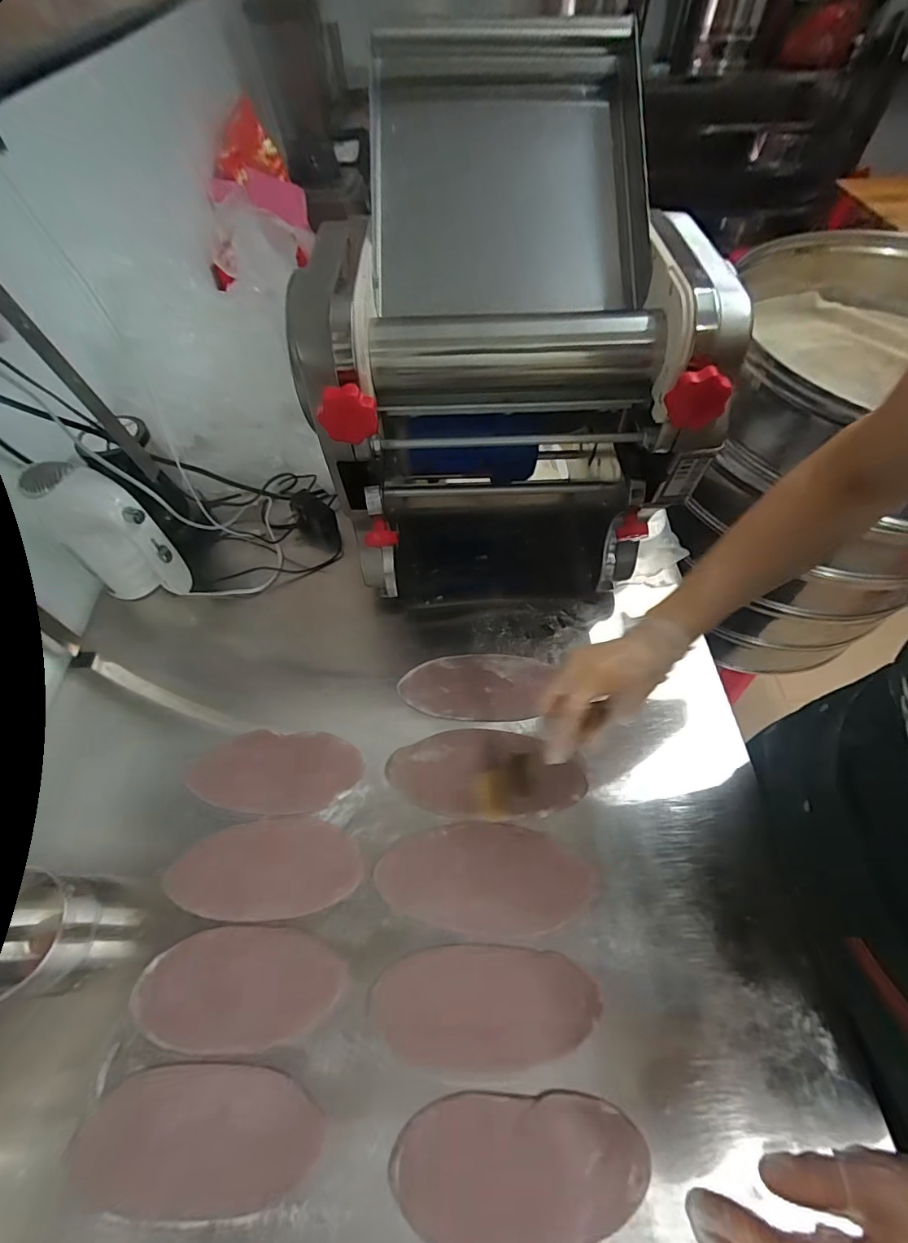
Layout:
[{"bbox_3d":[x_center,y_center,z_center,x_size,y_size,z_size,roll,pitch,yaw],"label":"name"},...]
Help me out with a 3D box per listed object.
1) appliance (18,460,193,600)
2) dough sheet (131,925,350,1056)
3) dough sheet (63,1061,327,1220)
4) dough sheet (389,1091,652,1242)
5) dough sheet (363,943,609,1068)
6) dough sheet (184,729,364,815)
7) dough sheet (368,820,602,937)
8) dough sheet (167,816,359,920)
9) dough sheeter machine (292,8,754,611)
[{"bbox_3d":[-0.414,-0.097,0.597,0.132,0.178,0.070,13,57,8],"label":"appliance"},{"bbox_3d":[-0.182,0.311,0.413,0.170,0.015,0.083,-1,57,-1],"label":"dough sheet"},{"bbox_3d":[-0.196,0.395,0.371,0.185,0.007,0.081,-1,57,-1],"label":"dough sheet"},{"bbox_3d":[0.049,0.406,0.357,0.182,0.005,0.080,0,57,-1],"label":"dough sheet"},{"bbox_3d":[0.027,0.327,0.413,0.188,0.004,0.080,0,57,-1],"label":"dough sheet"},{"bbox_3d":[-0.188,0.160,0.518,0.171,0.014,0.082,1,57,0],"label":"dough sheet"},{"bbox_3d":[0.031,0.246,0.465,0.203,0.004,0.093,2,57,1],"label":"dough sheet"},{"bbox_3d":[-0.182,0.238,0.467,0.177,0.015,0.085,-4,57,-3],"label":"dough sheet"},{"bbox_3d":[0.063,-0.269,0.569,0.383,0.479,0.397,-2,57,0],"label":"dough sheeter machine"}]

